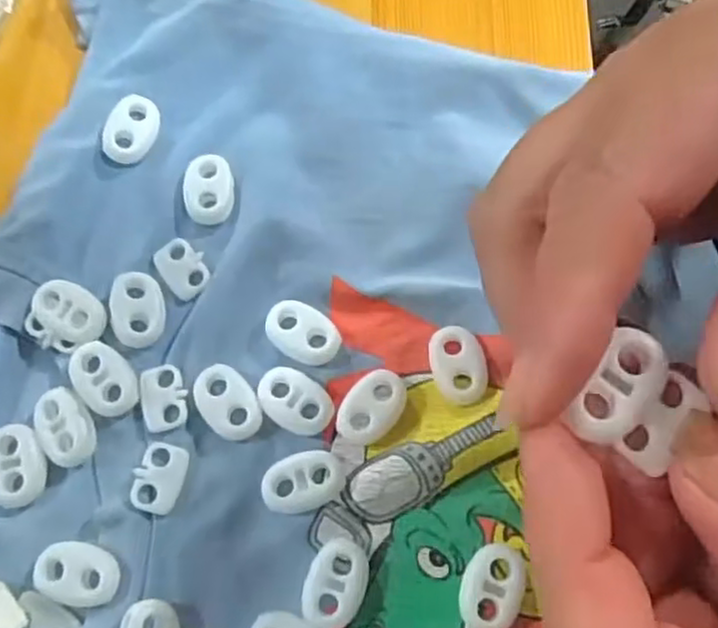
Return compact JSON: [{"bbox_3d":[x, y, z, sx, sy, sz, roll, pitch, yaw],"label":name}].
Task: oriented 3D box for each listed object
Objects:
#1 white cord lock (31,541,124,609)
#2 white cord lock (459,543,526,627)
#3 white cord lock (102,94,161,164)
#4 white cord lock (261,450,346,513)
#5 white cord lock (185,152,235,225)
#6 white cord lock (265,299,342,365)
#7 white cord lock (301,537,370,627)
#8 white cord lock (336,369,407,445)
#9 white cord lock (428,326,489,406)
[{"bbox_3d":[-0.073,0.067,0.187,0.022,0.004,0.015,13,73,4],"label":"white cord lock"},{"bbox_3d":[0.034,0.071,0.185,0.015,0.006,0.022,17,73,6],"label":"white cord lock"},{"bbox_3d":[-0.071,-0.059,0.225,0.013,0.005,0.023,15,73,5],"label":"white cord lock"},{"bbox_3d":[-0.015,0.045,0.193,0.022,0.005,0.015,-12,73,-3],"label":"white cord lock"},{"bbox_3d":[-0.046,-0.038,0.221,0.015,0.006,0.021,-9,72,-2],"label":"white cord lock"},{"bbox_3d":[-0.016,0.005,0.206,0.022,0.004,0.015,37,76,11],"label":"white cord lock"},{"bbox_3d":[-0.006,0.069,0.185,0.015,0.005,0.022,16,73,6],"label":"white cord lock"},{"bbox_3d":[0.003,0.026,0.200,0.016,0.005,0.023,28,75,9],"label":"white cord lock"},{"bbox_3d":[0.028,0.014,0.202,0.014,0.006,0.022,-9,72,-2],"label":"white cord lock"}]

